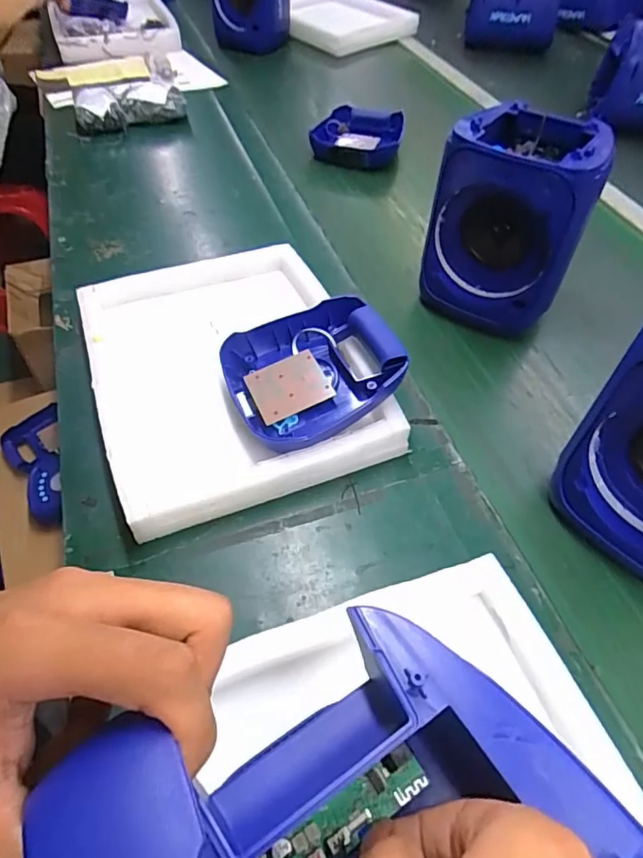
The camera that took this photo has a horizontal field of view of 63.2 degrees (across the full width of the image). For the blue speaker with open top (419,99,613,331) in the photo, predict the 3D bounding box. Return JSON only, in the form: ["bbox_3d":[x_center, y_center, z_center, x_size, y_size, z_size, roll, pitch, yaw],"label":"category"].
[{"bbox_3d":[0.229,-0.252,0.635,0.161,0.192,0.156,28,56,21],"label":"blue speaker with open top"}]

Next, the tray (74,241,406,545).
[{"bbox_3d":[-0.100,-0.075,0.592,0.290,0.052,0.355,-18,53,-15],"label":"tray"}]

